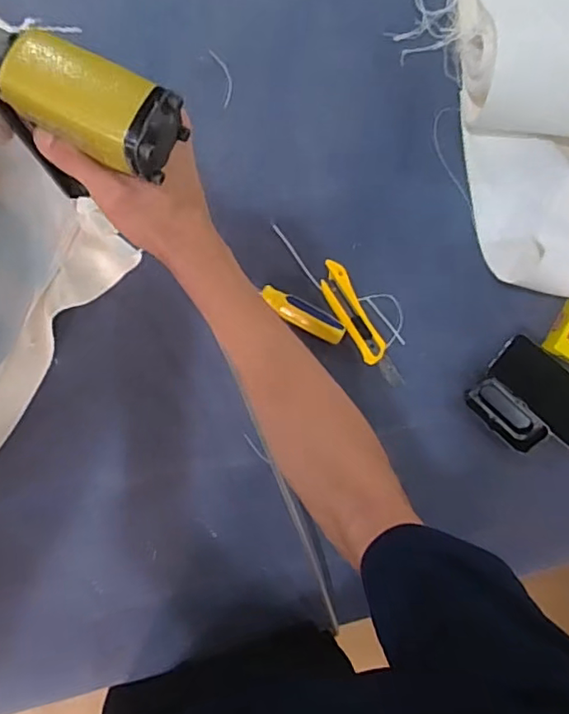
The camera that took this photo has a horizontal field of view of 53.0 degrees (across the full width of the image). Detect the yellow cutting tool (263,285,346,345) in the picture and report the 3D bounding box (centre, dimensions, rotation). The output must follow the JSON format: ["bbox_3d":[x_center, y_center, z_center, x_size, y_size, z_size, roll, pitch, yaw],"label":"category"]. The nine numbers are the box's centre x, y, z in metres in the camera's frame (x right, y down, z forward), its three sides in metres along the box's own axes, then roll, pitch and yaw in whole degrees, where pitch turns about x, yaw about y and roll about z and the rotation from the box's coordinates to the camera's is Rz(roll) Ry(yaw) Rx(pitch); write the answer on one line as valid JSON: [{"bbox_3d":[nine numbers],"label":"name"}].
[{"bbox_3d":[0.022,-0.052,0.708,0.111,0.014,0.032,29,91,-5],"label":"yellow cutting tool"}]

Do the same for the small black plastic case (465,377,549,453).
[{"bbox_3d":[0.286,0.076,0.730,0.107,0.028,0.047,44,90,-5],"label":"small black plastic case"}]

